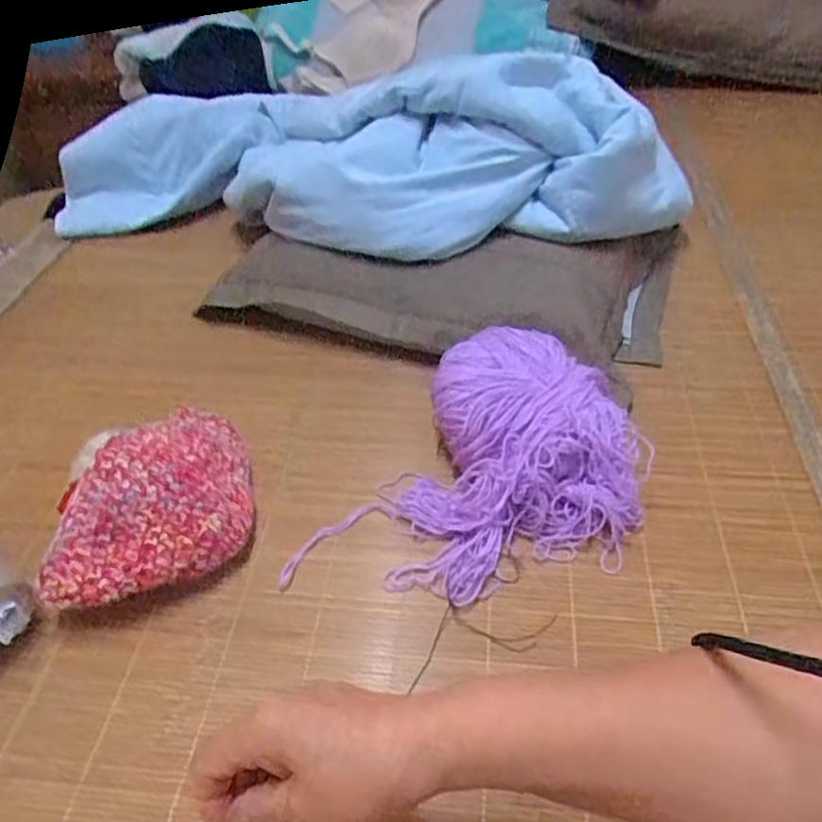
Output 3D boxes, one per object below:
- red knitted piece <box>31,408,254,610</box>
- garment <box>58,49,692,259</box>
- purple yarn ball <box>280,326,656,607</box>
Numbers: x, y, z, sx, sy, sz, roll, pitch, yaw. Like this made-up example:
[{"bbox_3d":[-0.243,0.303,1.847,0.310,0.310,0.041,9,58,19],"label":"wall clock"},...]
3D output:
[{"bbox_3d":[-0.192,0.067,0.519,0.134,0.078,0.163,-8,44,-6],"label":"red knitted piece"},{"bbox_3d":[-0.074,-0.308,0.827,0.779,0.212,0.324,13,46,15],"label":"garment"},{"bbox_3d":[0.070,0.048,0.530,0.199,0.085,0.282,26,50,26],"label":"purple yarn ball"}]

